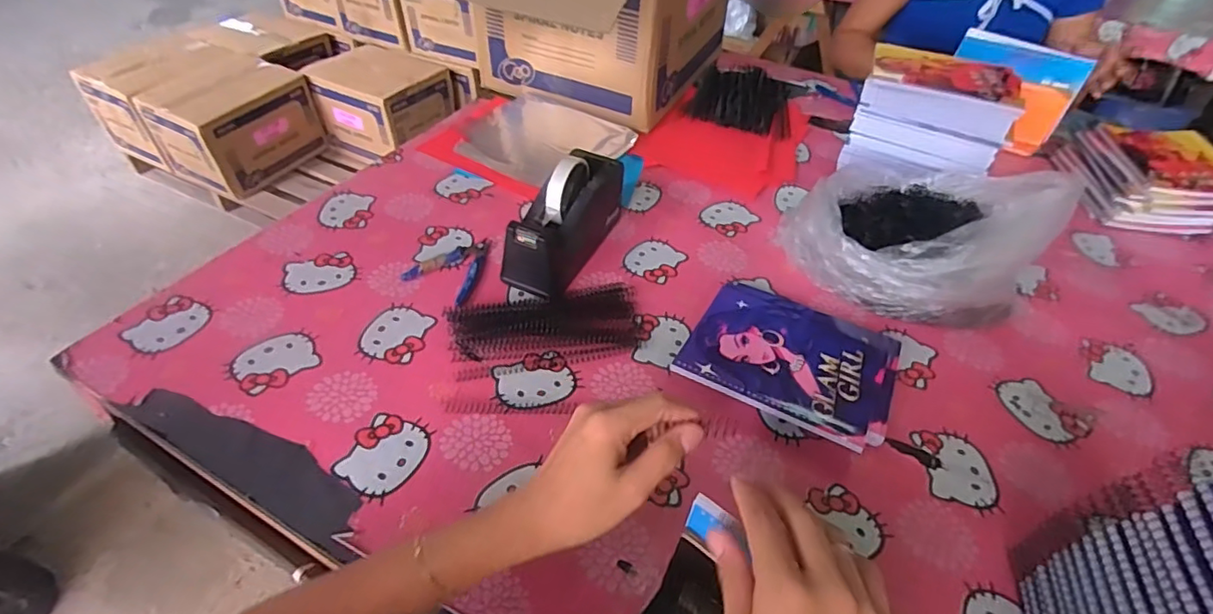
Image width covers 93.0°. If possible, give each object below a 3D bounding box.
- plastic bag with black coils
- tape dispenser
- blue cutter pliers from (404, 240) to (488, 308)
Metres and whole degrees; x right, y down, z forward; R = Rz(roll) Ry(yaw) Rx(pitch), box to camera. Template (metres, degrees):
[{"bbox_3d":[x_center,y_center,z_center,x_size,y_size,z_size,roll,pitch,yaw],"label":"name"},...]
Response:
[{"bbox_3d":[0.394,-0.115,0.726,0.274,0.140,0.281,35,52,25],"label":"plastic bag with black coils"},{"bbox_3d":[-0.049,-0.115,0.711,0.075,0.103,0.213,22,48,14],"label":"tape dispenser"},{"bbox_3d":[-0.180,-0.050,0.707,0.085,0.008,0.108,25,49,17],"label":"blue cutter pliers"}]

